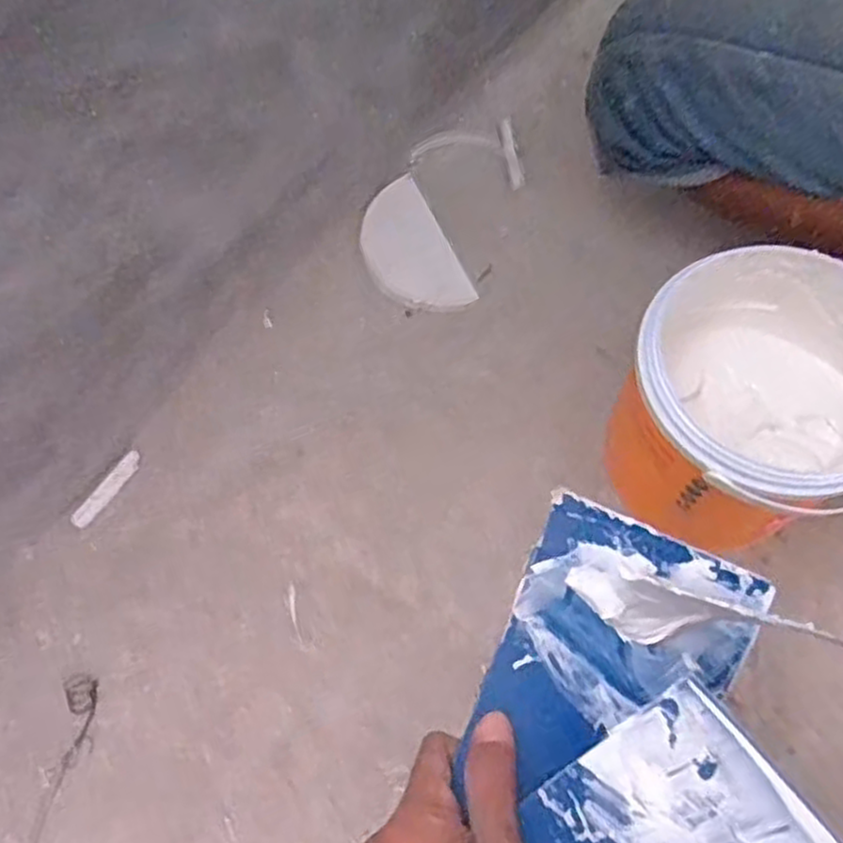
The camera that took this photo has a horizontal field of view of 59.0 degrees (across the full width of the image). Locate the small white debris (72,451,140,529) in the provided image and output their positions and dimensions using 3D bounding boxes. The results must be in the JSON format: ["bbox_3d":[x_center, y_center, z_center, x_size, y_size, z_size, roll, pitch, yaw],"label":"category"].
[{"bbox_3d":[-0.237,0.051,0.562,0.015,0.005,0.067,34,72,15],"label":"small white debris"}]

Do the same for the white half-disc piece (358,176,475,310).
[{"bbox_3d":[-0.011,-0.148,0.640,0.070,0.012,0.128,-25,69,-8],"label":"white half-disc piece"}]

